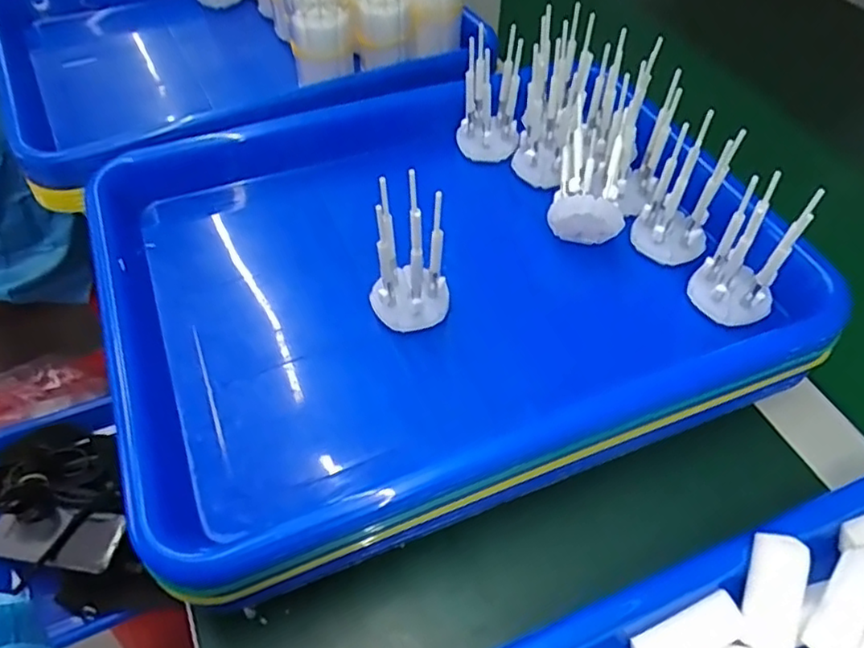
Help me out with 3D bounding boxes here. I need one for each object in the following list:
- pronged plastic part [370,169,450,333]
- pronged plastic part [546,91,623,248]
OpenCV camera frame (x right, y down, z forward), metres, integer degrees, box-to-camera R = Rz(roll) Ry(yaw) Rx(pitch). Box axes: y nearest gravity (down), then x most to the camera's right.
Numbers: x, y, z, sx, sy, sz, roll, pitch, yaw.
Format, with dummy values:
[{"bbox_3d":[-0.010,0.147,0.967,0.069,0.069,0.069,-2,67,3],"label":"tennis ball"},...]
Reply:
[{"bbox_3d":[-0.010,-0.029,0.300,0.032,0.084,0.029,24,54,17],"label":"pronged plastic part"},{"bbox_3d":[0.085,-0.083,0.351,0.038,0.034,0.073,6,66,3],"label":"pronged plastic part"}]

